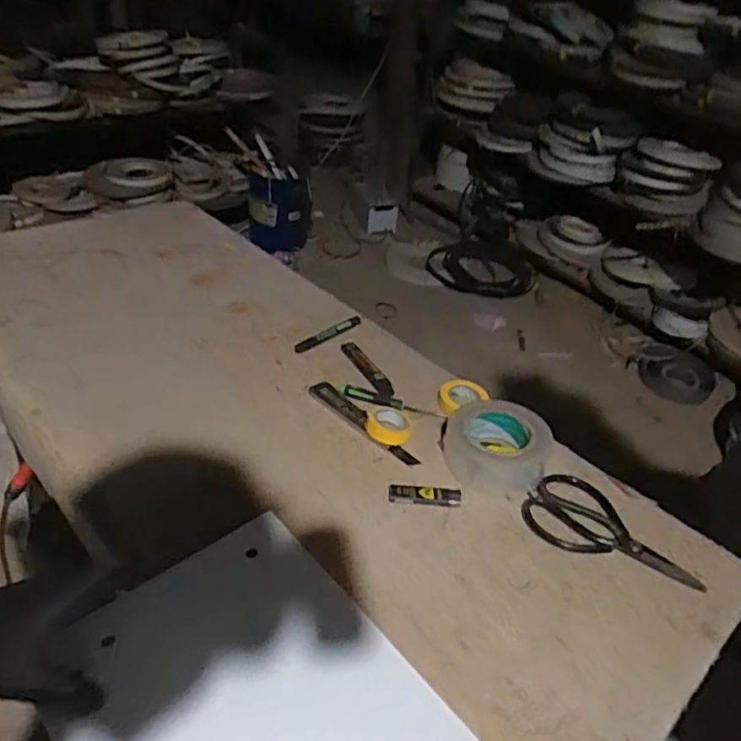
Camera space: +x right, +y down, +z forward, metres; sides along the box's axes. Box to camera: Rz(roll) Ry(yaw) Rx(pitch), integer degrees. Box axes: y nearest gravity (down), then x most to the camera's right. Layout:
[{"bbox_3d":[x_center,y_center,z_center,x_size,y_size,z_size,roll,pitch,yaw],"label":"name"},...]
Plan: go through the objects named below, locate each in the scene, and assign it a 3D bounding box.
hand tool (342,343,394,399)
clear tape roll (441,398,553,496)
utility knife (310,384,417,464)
[{"bbox_3d":[-0.001,-0.002,0.900,0.029,0.014,0.144,-13,42,-24],"label":"hand tool"},{"bbox_3d":[0.153,0.091,0.765,0.120,0.052,0.122,5,38,-4],"label":"clear tape roll"},{"bbox_3d":[-0.007,0.067,0.808,0.187,0.012,0.026,32,44,27],"label":"utility knife"}]

